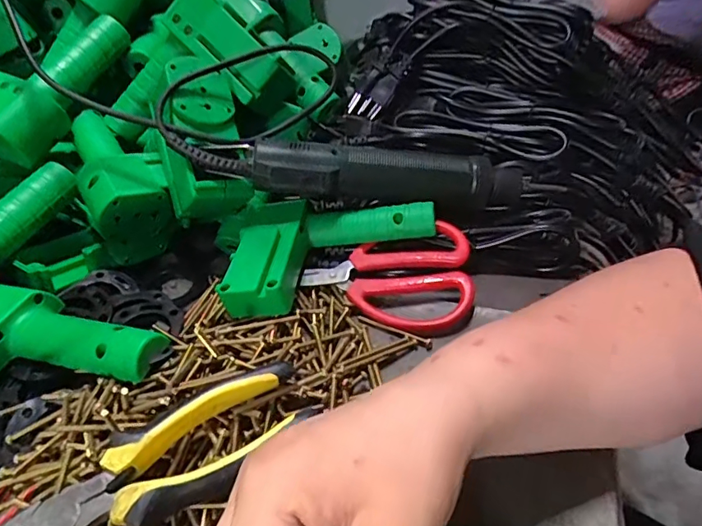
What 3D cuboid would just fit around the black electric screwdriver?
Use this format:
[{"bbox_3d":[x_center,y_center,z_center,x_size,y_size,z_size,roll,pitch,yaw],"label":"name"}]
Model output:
[{"bbox_3d":[0.005,-0.069,0.386,0.272,0.033,0.038,3,39,-11],"label":"black electric screwdriver"}]

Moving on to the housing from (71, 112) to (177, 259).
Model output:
[{"bbox_3d":[-0.196,-0.067,0.428,0.065,0.076,0.116,-24,44,-20],"label":"housing"}]

